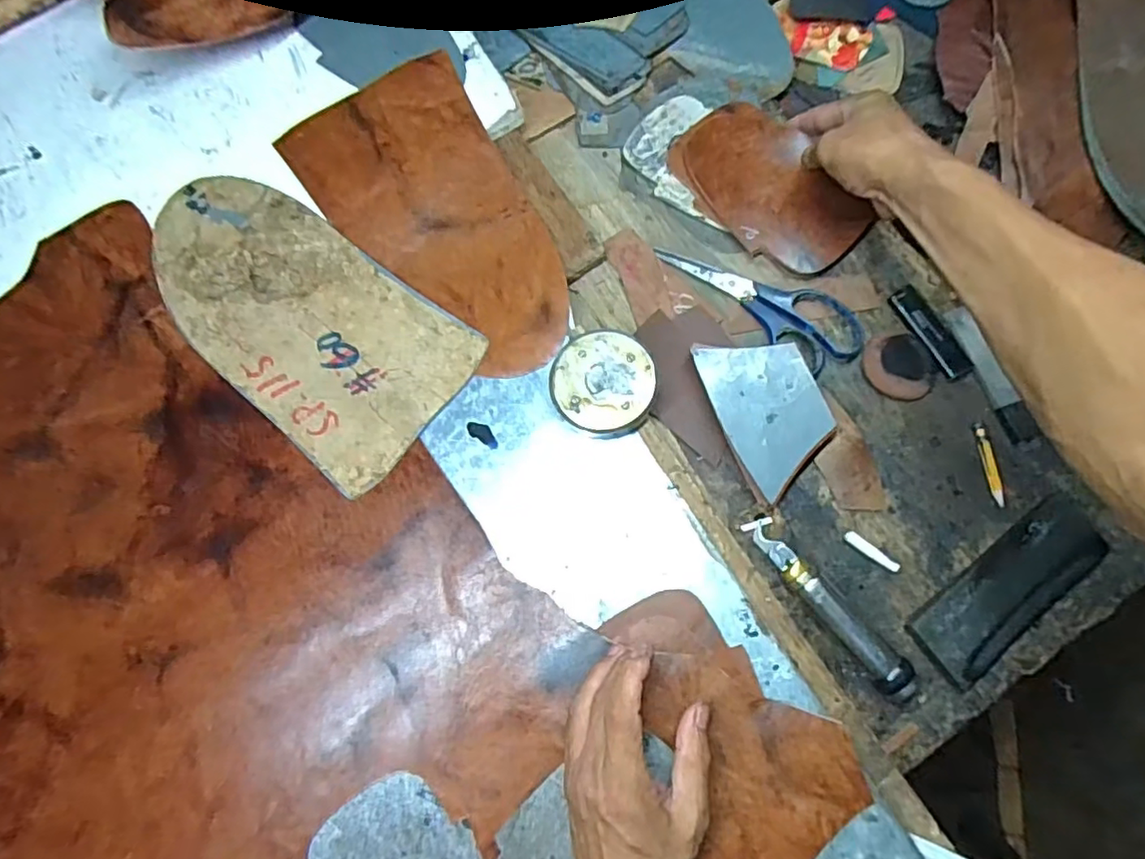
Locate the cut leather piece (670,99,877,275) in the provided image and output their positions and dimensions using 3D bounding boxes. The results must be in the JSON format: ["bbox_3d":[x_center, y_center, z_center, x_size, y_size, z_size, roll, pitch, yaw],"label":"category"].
[{"bbox_3d":[0.161,-0.203,0.510,0.095,0.023,0.168,-43,81,-8],"label":"cut leather piece"}]

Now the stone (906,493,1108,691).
[{"bbox_3d":[0.307,0.110,0.430,0.155,0.017,0.053,-39,83,-9],"label":"stone"}]

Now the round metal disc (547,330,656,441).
[{"bbox_3d":[0.022,-0.033,0.455,0.075,0.028,0.078,0,79,-2],"label":"round metal disc"}]

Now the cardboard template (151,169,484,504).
[{"bbox_3d":[-0.217,-0.085,0.482,0.272,0.009,0.147,36,82,5],"label":"cardboard template"}]

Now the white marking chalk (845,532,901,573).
[{"bbox_3d":[0.218,0.089,0.444,0.042,0.005,0.009,38,80,5],"label":"white marking chalk"}]

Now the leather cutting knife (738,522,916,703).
[{"bbox_3d":[0.178,0.121,0.427,0.024,0.026,0.143,-37,83,-8],"label":"leather cutting knife"}]

